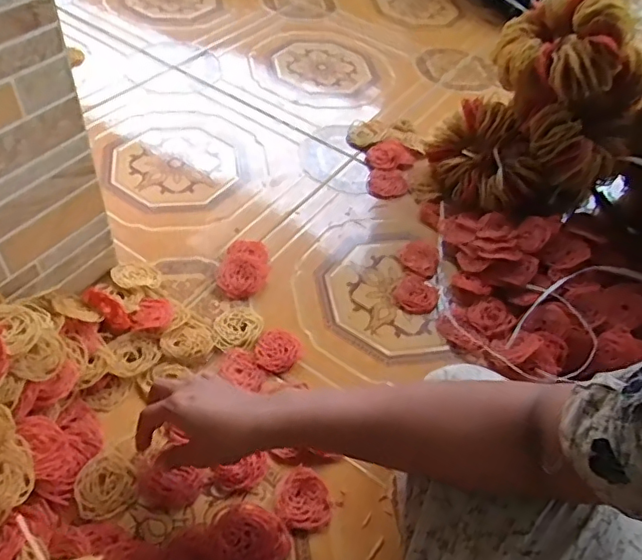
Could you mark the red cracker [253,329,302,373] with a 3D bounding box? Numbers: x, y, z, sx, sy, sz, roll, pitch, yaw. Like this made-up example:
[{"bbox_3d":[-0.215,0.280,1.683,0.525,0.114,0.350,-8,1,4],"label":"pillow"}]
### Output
[{"bbox_3d":[-0.051,0.083,0.659,0.052,0.009,0.056,4,50,-5],"label":"red cracker"}]

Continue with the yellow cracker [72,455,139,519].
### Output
[{"bbox_3d":[-0.206,0.197,0.537,0.057,0.017,0.053,4,50,-5],"label":"yellow cracker"}]

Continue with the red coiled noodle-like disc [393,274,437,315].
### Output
[{"bbox_3d":[0.124,0.018,0.737,0.056,0.012,0.062,24,51,12],"label":"red coiled noodle-like disc"}]

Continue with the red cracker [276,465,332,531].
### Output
[{"bbox_3d":[-0.017,0.215,0.555,0.050,0.015,0.057,-1,50,-9],"label":"red cracker"}]

